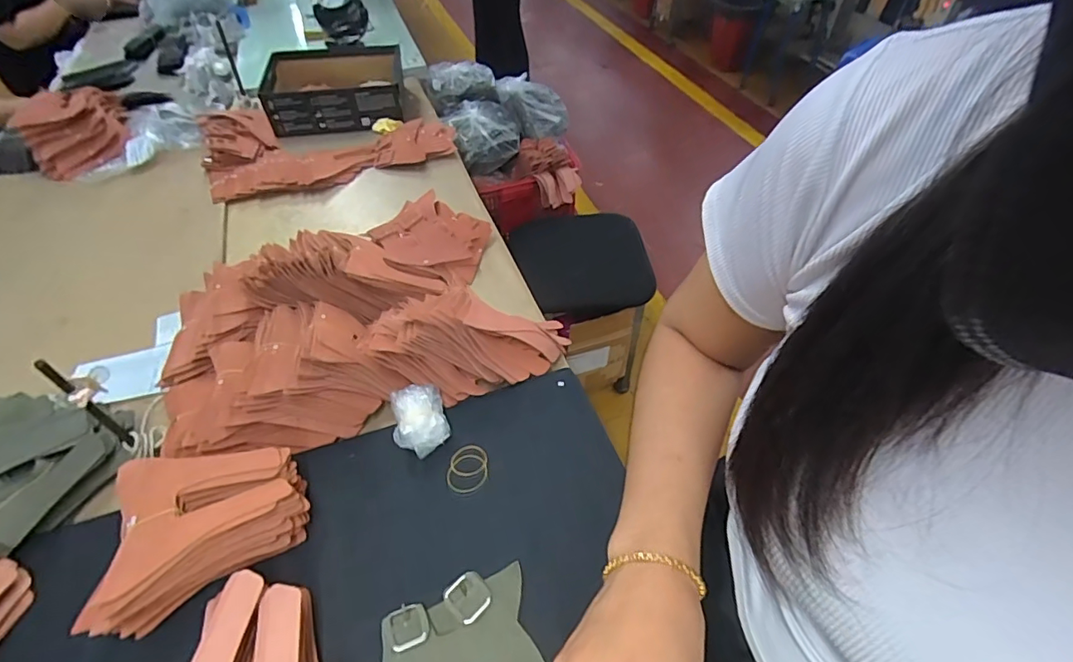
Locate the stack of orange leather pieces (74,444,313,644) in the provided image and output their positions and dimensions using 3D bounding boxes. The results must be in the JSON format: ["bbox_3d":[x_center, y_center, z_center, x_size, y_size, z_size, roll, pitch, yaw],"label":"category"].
[{"bbox_3d":[-0.366,0.227,0.587,0.202,0.079,0.171,-8,48,-6],"label":"stack of orange leather pieces"}]

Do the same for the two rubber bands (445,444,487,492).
[{"bbox_3d":[-0.090,0.179,0.679,0.053,0.004,0.059,-2,67,-9],"label":"two rubber bands"}]

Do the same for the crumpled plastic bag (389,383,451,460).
[{"bbox_3d":[-0.157,0.113,0.692,0.071,0.039,0.097,-15,50,-13],"label":"crumpled plastic bag"}]

